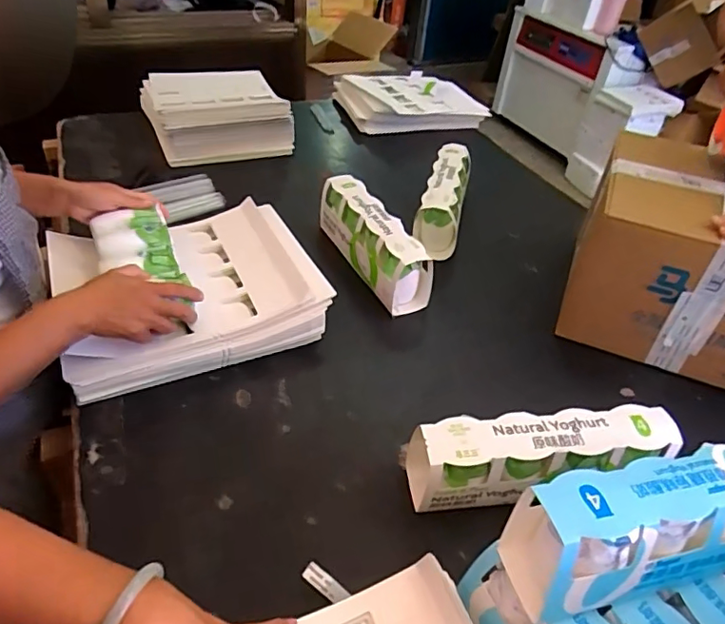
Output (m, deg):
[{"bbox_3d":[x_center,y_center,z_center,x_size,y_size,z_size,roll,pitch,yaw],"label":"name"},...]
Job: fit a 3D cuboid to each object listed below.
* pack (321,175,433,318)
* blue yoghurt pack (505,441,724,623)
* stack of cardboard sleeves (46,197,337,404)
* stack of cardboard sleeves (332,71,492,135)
[{"bbox_3d":[0.017,-0.118,0.874,0.078,0.111,0.264,-18,47,-25],"label":"pack"},{"bbox_3d":[0.251,0.167,0.428,0.266,0.106,0.071,-7,43,-14],"label":"blue yoghurt pack"},{"bbox_3d":[-0.249,-0.032,0.765,0.330,0.090,0.296,-16,46,-23],"label":"stack of cardboard sleeves"},{"bbox_3d":[0.122,-0.568,1.422,0.363,0.082,0.270,-6,43,-14],"label":"stack of cardboard sleeves"}]

